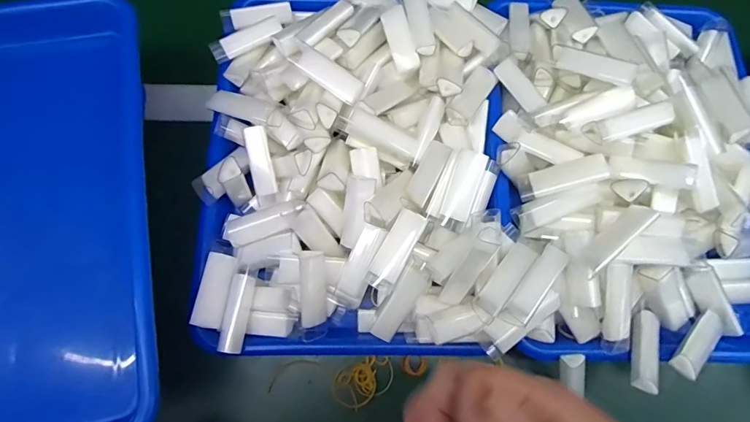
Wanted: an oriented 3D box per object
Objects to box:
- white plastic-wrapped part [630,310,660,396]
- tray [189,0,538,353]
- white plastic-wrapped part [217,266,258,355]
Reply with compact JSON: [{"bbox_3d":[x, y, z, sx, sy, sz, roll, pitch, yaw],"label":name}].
[{"bbox_3d":[0.196,0.100,0.309,0.018,0.010,0.061,24,56,6],"label":"white plastic-wrapped part"},{"bbox_3d":[-0.018,-0.049,0.351,0.239,0.048,0.312,-1,72,-2],"label":"tray"},{"bbox_3d":[-0.101,0.072,0.317,0.016,0.016,0.061,9,72,2],"label":"white plastic-wrapped part"}]

